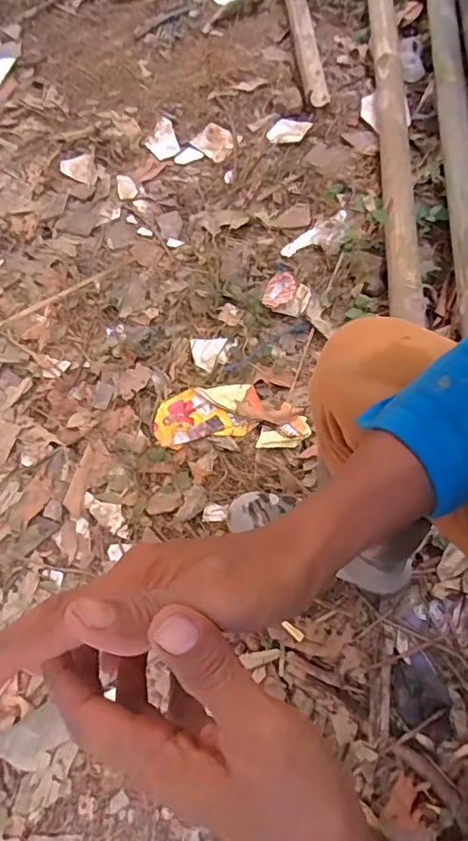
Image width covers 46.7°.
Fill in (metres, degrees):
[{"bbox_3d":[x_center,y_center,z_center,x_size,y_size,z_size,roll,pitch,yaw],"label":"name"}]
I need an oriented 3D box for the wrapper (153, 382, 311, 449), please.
[{"bbox_3d":[-0.006,-0.010,0.902,0.252,0.035,0.113,2,68,2],"label":"wrapper"}]

